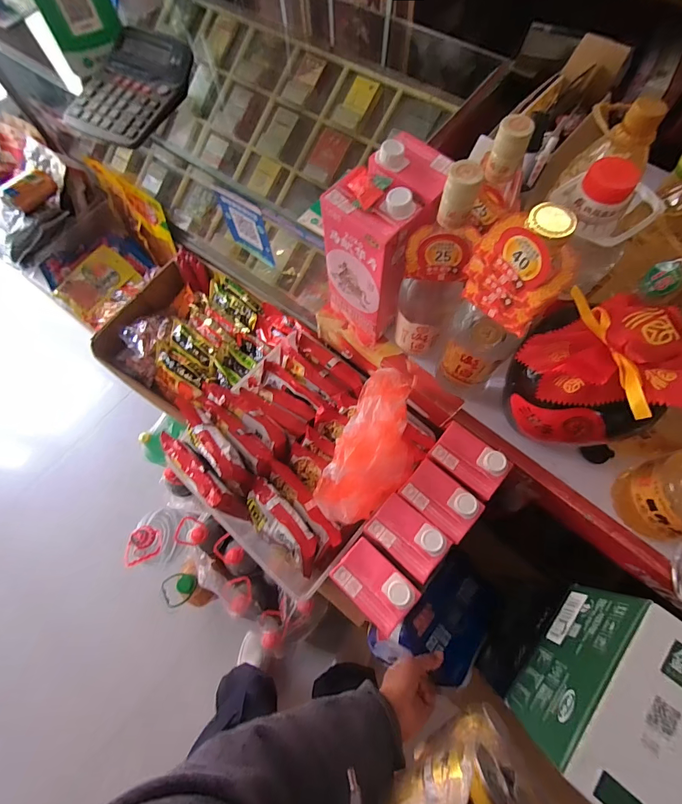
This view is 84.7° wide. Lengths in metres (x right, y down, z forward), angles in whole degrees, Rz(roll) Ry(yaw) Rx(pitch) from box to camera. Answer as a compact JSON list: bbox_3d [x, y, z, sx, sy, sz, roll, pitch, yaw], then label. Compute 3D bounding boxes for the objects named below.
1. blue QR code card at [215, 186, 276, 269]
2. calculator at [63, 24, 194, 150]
[{"bbox_3d":[-0.164,-0.305,0.655,0.099,0.133,0.009,35,73,9],"label":"blue QR code card"},{"bbox_3d":[-0.346,-0.512,0.607,0.166,0.045,0.200,30,74,12],"label":"calculator"}]

